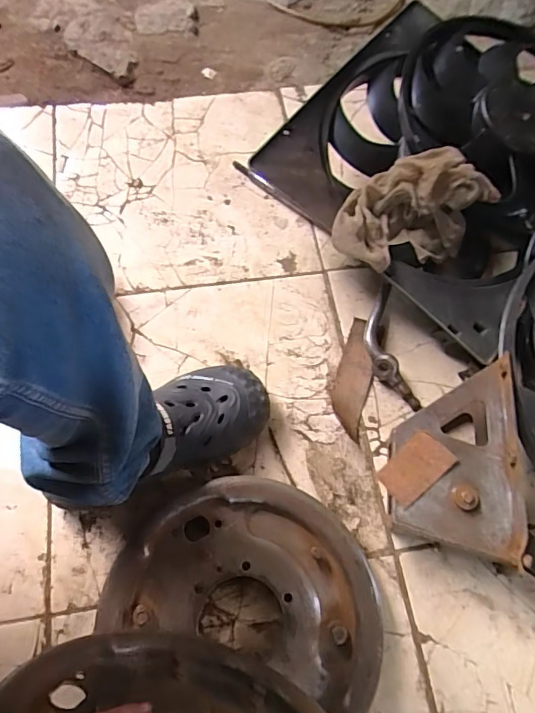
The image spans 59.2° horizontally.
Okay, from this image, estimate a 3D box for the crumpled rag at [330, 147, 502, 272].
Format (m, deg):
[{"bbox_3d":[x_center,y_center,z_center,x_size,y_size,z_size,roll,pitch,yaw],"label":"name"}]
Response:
[{"bbox_3d":[0.192,-0.200,0.650,0.231,0.104,0.125,-24,70,-12],"label":"crumpled rag"}]

